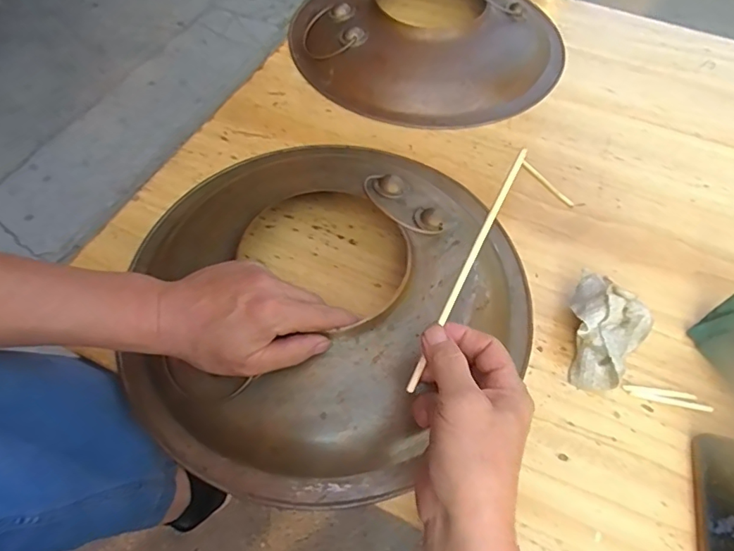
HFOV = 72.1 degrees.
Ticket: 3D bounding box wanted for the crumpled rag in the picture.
[{"bbox_3d":[0.197,0.049,0.422,0.066,0.053,0.081,29,61,15],"label":"crumpled rag"}]

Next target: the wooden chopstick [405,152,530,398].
[{"bbox_3d":[0.067,-0.003,0.342,0.006,0.005,0.179,26,93,14],"label":"wooden chopstick"}]

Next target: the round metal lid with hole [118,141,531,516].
[{"bbox_3d":[-0.031,0.003,0.445,0.340,0.056,0.358,1,58,-1],"label":"round metal lid with hole"}]

